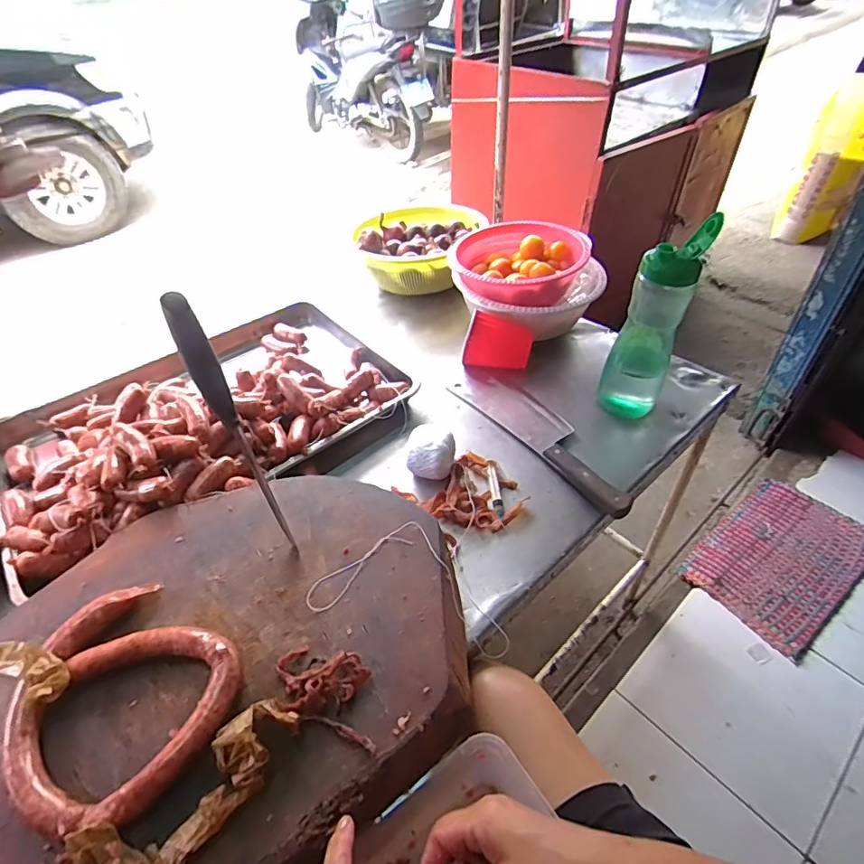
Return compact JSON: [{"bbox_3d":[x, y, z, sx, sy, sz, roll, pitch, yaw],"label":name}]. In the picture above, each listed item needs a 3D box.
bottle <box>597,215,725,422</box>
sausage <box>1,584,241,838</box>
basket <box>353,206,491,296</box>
[{"bbox_3d":[0.313,-0.151,0.739,0.086,0.278,0.097,18,48,19],"label":"bottle"},{"bbox_3d":[-0.263,0.221,0.429,0.186,0.026,0.159,25,50,25],"label":"sausage"},{"bbox_3d":[-0.021,-0.393,1.098,0.237,0.098,0.256,18,48,19],"label":"basket"}]

